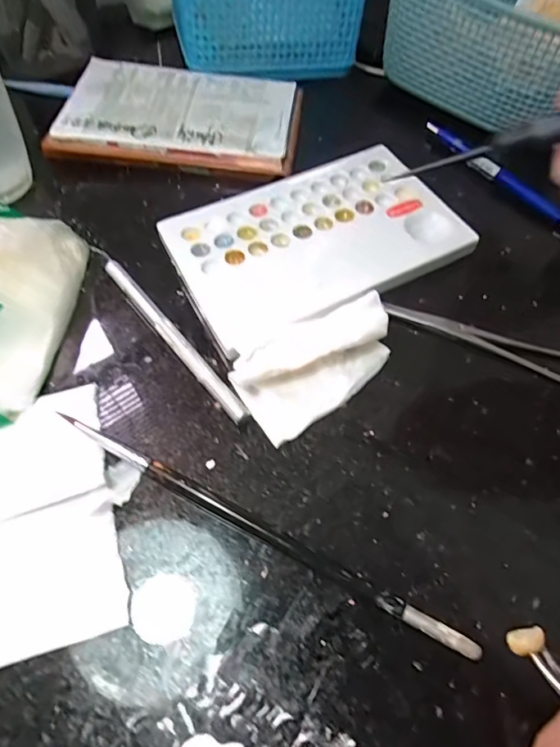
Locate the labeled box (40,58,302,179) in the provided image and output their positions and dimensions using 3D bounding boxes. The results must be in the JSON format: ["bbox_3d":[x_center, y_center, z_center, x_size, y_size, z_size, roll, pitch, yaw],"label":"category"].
[{"bbox_3d":[-0.064,-0.171,0.312,0.149,0.018,0.093,7,62,1],"label":"labeled box"}]

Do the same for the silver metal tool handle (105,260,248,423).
[{"bbox_3d":[-0.054,-0.019,0.228,0.008,0.004,0.116,-44,67,0],"label":"silver metal tool handle"}]

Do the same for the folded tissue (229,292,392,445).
[{"bbox_3d":[0.018,-0.008,0.216,0.078,0.016,0.044,-33,69,-18],"label":"folded tissue"}]

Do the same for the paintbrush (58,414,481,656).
[{"bbox_3d":[-0.011,0.059,0.184,0.180,0.008,0.008,27,65,11],"label":"paintbrush"}]

